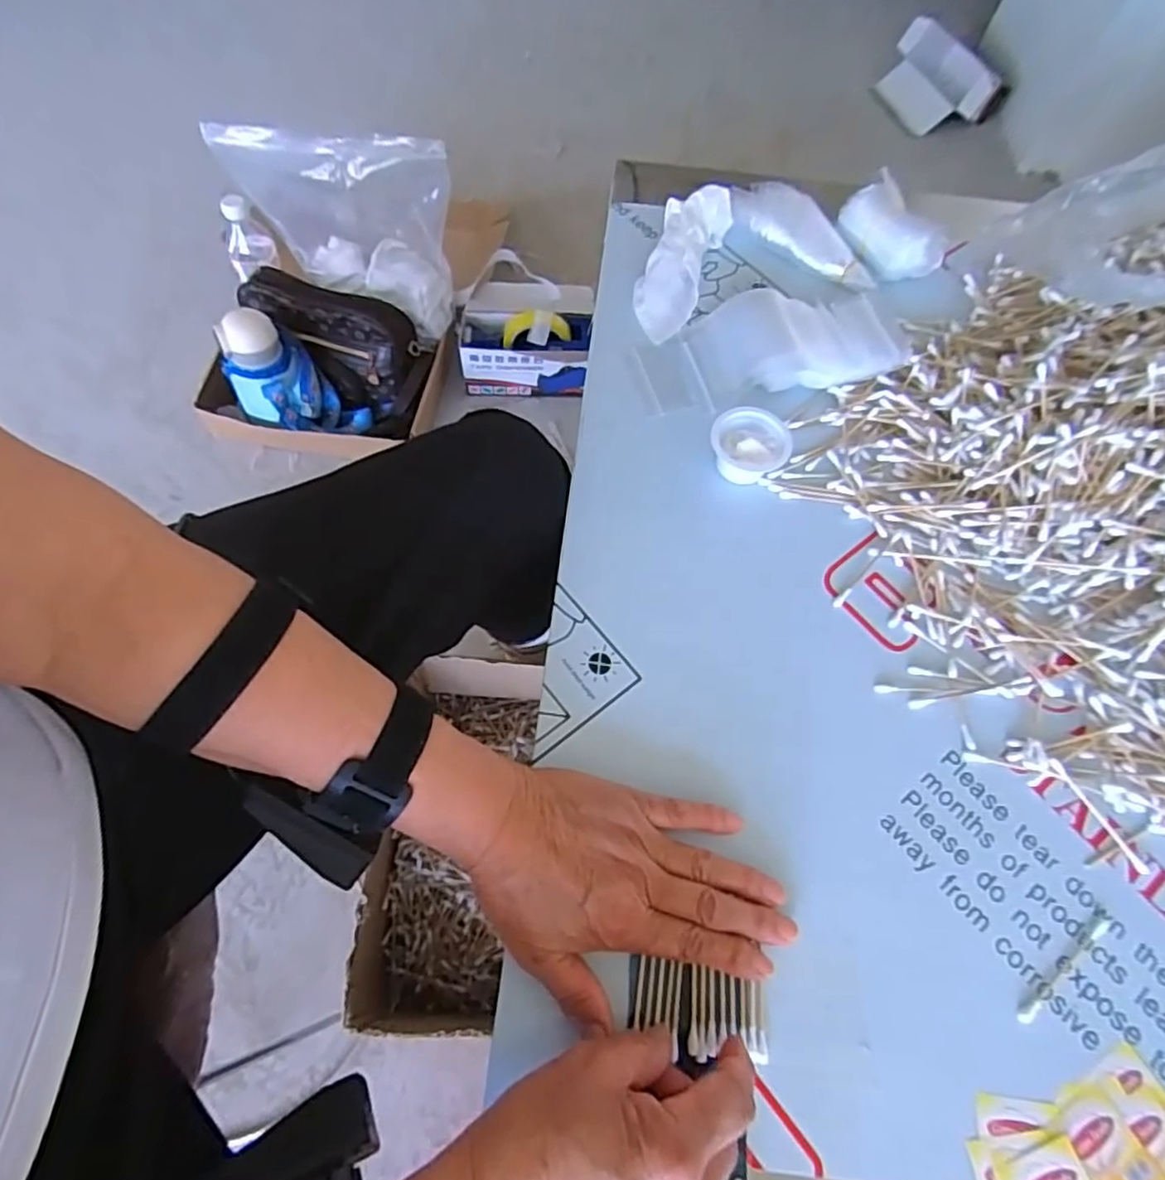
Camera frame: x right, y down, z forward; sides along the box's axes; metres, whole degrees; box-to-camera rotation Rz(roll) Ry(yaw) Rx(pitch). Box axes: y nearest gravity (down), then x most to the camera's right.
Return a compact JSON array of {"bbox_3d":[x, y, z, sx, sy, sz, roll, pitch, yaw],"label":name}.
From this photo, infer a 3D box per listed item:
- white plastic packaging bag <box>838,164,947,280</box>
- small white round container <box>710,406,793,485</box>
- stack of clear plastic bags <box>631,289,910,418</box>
[{"bbox_3d":[0.258,-0.297,0.553,0.057,0.042,0.086,-31,70,-14],"label":"white plastic packaging bag"},{"bbox_3d":[0.117,-0.101,0.466,0.054,0.027,0.048,15,66,6],"label":"small white round container"},{"bbox_3d":[0.136,-0.187,0.505,0.189,0.031,0.087,-9,66,-5],"label":"stack of clear plastic bags"}]

